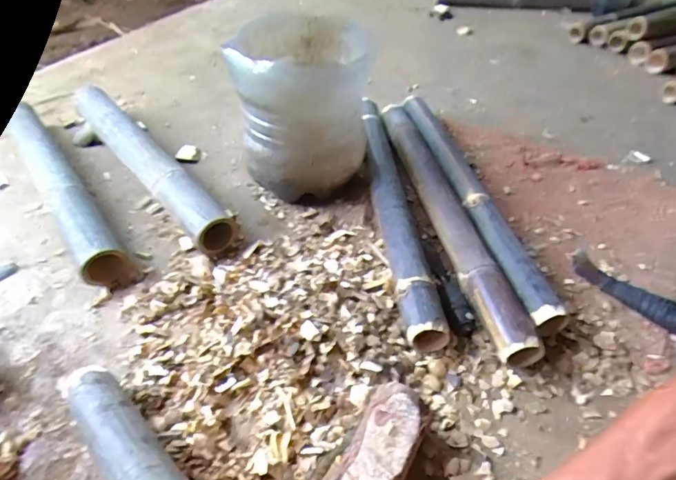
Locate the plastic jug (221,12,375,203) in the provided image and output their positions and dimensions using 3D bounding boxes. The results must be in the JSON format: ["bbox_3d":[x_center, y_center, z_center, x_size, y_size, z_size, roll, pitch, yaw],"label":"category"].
[{"bbox_3d":[-0.068,-0.261,0.884,0.239,0.237,0.276,-3,46,-4],"label":"plastic jug"}]

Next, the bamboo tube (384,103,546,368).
[{"bbox_3d":[0.190,-0.059,0.847,0.060,0.074,0.647,-7,46,-8],"label":"bamboo tube"}]

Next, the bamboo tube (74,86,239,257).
[{"bbox_3d":[-0.389,-0.159,0.934,0.075,0.081,0.574,-32,54,-28],"label":"bamboo tube"}]

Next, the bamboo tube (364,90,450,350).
[{"bbox_3d":[0.095,-0.091,0.853,0.055,0.056,0.645,-3,45,-4],"label":"bamboo tube"}]

